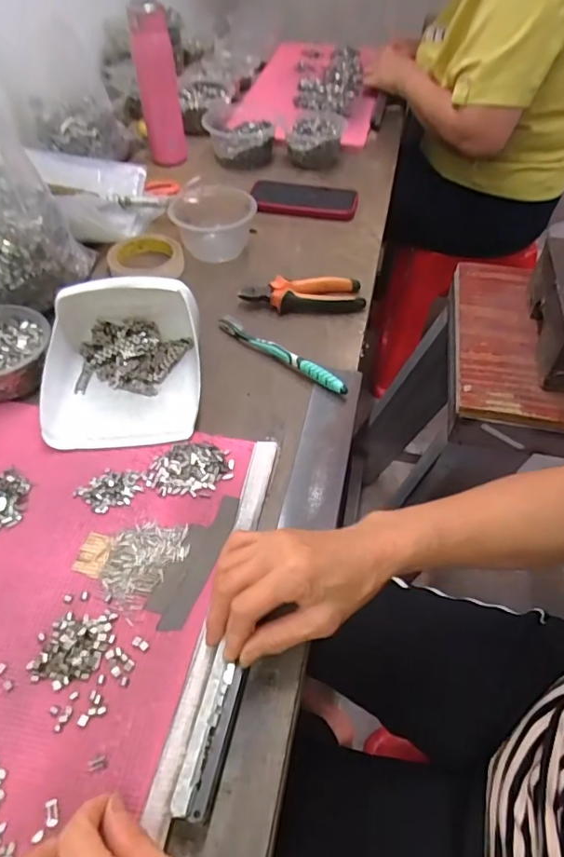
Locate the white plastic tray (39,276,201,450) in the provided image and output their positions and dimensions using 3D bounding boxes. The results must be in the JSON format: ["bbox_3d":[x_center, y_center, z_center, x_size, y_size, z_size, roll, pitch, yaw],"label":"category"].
[{"bbox_3d":[-0.162,-0.075,0.525,0.153,0.076,0.176,-3,51,-4],"label":"white plastic tray"}]

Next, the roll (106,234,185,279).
[{"bbox_3d":[-0.182,-0.236,0.703,0.099,0.020,0.099,1,51,-1],"label":"roll"}]

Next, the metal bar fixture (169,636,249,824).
[{"bbox_3d":[-0.045,0.196,0.334,0.024,0.013,0.090,11,53,7],"label":"metal bar fixture"}]

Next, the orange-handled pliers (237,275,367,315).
[{"bbox_3d":[0.027,-0.165,0.642,0.147,0.022,0.055,-7,52,-7],"label":"orange-handled pliers"}]

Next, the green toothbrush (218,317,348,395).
[{"bbox_3d":[-0.002,-0.087,0.580,0.182,0.018,0.016,34,58,23],"label":"green toothbrush"}]

